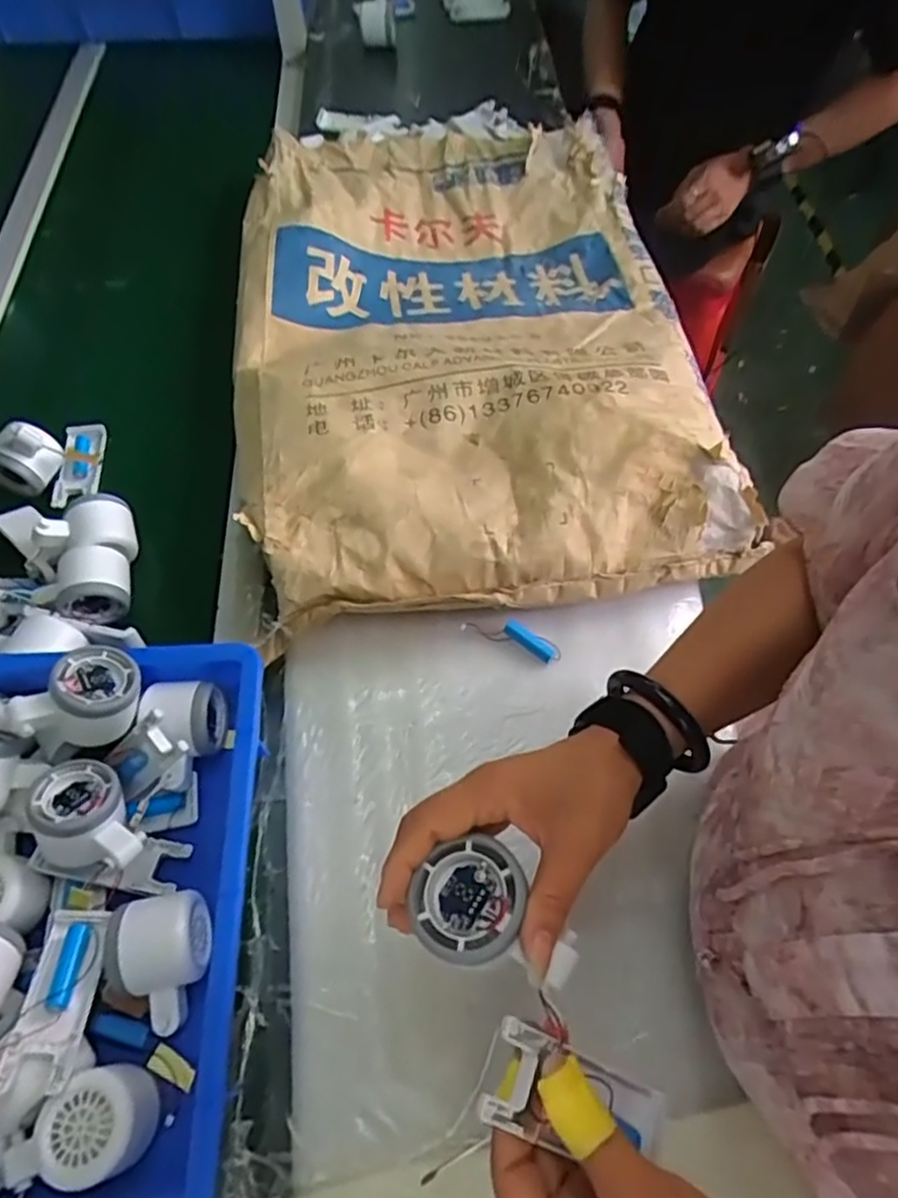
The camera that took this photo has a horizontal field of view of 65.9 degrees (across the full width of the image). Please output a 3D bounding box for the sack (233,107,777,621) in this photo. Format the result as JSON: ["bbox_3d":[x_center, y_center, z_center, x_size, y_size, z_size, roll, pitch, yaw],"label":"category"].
[{"bbox_3d":[0.012,-0.321,0.771,0.465,0.096,0.730,-6,60,-3],"label":"sack"}]

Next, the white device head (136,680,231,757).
[{"bbox_3d":[-0.209,0.092,0.545,0.056,0.051,0.056,4,60,3],"label":"white device head"}]

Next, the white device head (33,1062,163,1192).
[{"bbox_3d":[-0.212,0.321,0.425,0.058,0.047,0.055,0,60,0],"label":"white device head"}]

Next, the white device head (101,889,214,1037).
[{"bbox_3d":[-0.191,0.244,0.465,0.063,0.048,0.081,-12,61,-7],"label":"white device head"}]

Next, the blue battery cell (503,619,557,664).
[{"bbox_3d":[0.070,0.037,0.608,0.048,0.016,0.016,31,65,17],"label":"blue battery cell"}]

